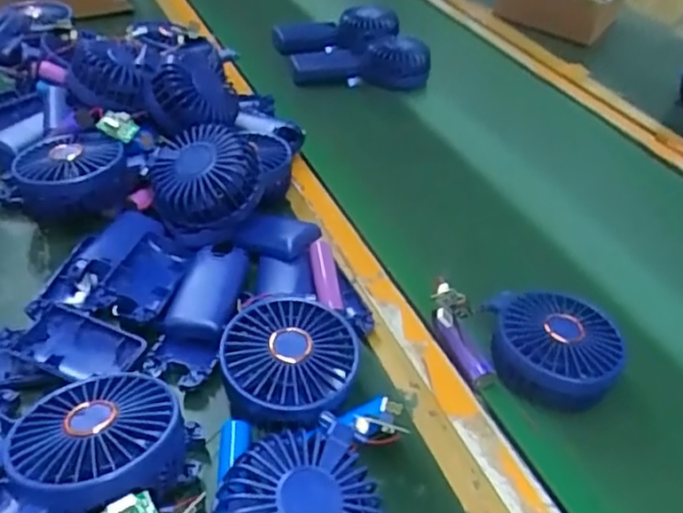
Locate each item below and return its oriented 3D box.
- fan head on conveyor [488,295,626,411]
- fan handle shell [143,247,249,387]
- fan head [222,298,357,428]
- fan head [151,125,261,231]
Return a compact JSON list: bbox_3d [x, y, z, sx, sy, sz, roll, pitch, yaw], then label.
[{"bbox_3d":[0.149,0.062,0.459,0.085,0.039,0.076,13,39,8],"label":"fan head on conveyor"},{"bbox_3d":[-0.101,0.038,0.469,0.047,0.026,0.121,7,39,1],"label":"fan handle shell"},{"bbox_3d":[-0.031,0.063,0.410,0.080,0.026,0.081,4,39,-3],"label":"fan head"},{"bbox_3d":[-0.110,-0.062,0.522,0.086,0.058,0.077,-3,40,-12],"label":"fan head"}]

